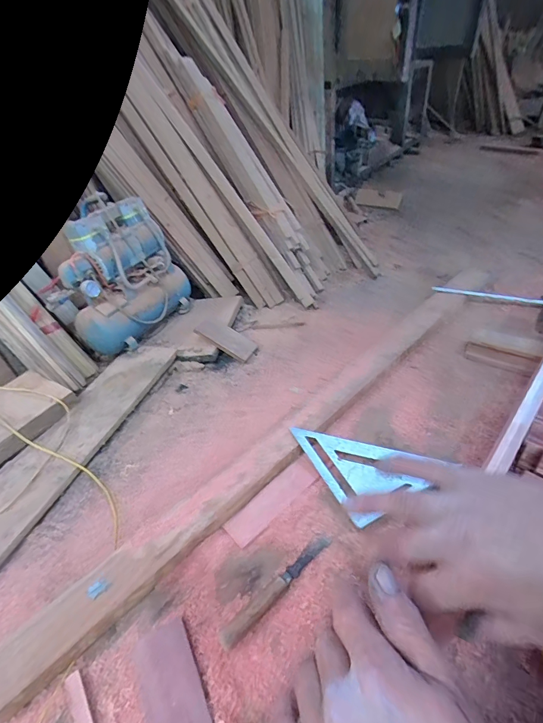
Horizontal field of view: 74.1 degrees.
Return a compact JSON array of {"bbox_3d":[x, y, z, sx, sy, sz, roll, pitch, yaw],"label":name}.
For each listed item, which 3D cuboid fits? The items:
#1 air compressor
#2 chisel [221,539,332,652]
[{"bbox_3d":[-0.577,-0.322,1.323,0.301,0.411,0.459,14,45,22],"label":"air compressor"},{"bbox_3d":[0.015,0.427,0.687,0.267,0.046,0.031,-34,47,-29],"label":"chisel"}]

